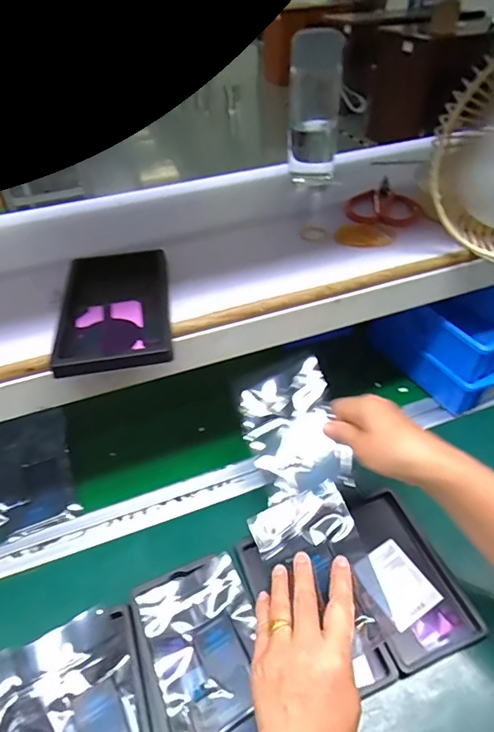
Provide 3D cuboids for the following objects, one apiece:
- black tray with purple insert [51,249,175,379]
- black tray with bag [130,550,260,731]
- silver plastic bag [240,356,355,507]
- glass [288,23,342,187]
[{"bbox_3d":[-0.116,-0.058,0.402,0.092,0.017,0.167,-9,43,-5],"label":"black tray with purple insert"},{"bbox_3d":[-0.035,0.252,0.393,0.101,0.014,0.155,-18,48,-16],"label":"black tray with bag"},{"bbox_3d":[0.047,0.067,0.470,0.096,0.015,0.130,-19,68,11],"label":"silver plastic bag"},{"bbox_3d":[0.080,-0.307,0.544,0.059,0.154,0.073,1,43,6],"label":"glass"}]

